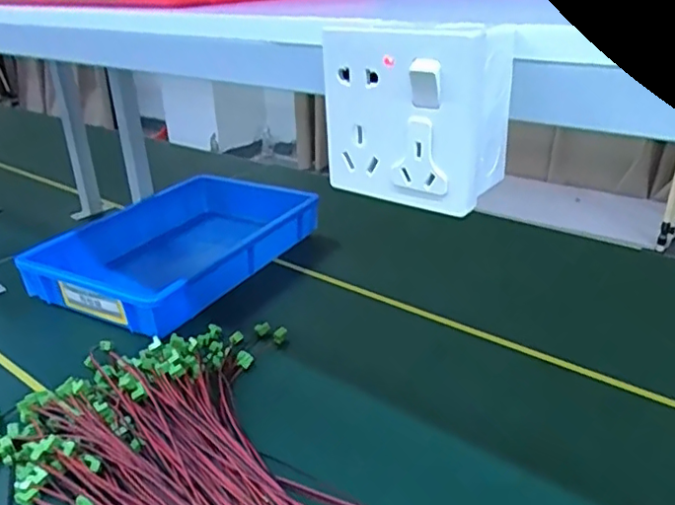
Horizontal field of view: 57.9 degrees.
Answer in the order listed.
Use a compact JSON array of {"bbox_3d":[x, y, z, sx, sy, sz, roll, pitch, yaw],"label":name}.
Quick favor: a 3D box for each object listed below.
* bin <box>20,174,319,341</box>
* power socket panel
[{"bbox_3d":[-0.273,-0.027,1.059,0.305,0.080,0.470,12,29,27],"label":"bin"},{"bbox_3d":[0.040,-0.074,0.320,0.087,0.084,0.046,17,32,36],"label":"power socket panel"}]

